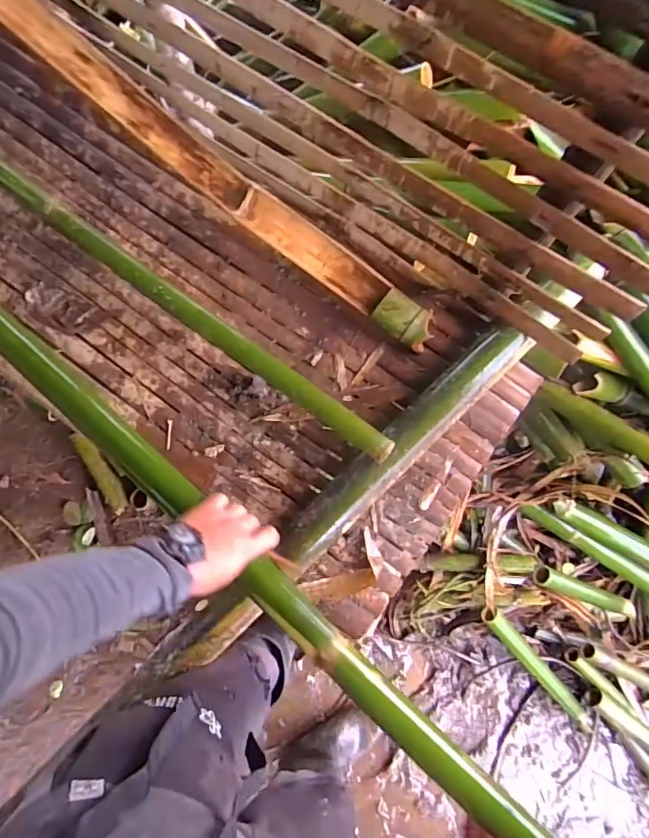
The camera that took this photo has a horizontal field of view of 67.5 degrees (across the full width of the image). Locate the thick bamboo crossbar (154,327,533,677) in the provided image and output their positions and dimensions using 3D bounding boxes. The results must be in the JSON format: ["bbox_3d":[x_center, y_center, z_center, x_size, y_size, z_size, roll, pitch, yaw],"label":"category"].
[{"bbox_3d":[0.030,0.109,0.680,0.644,0.079,0.060,-43,86,-5],"label":"thick bamboo crossbar"}]

